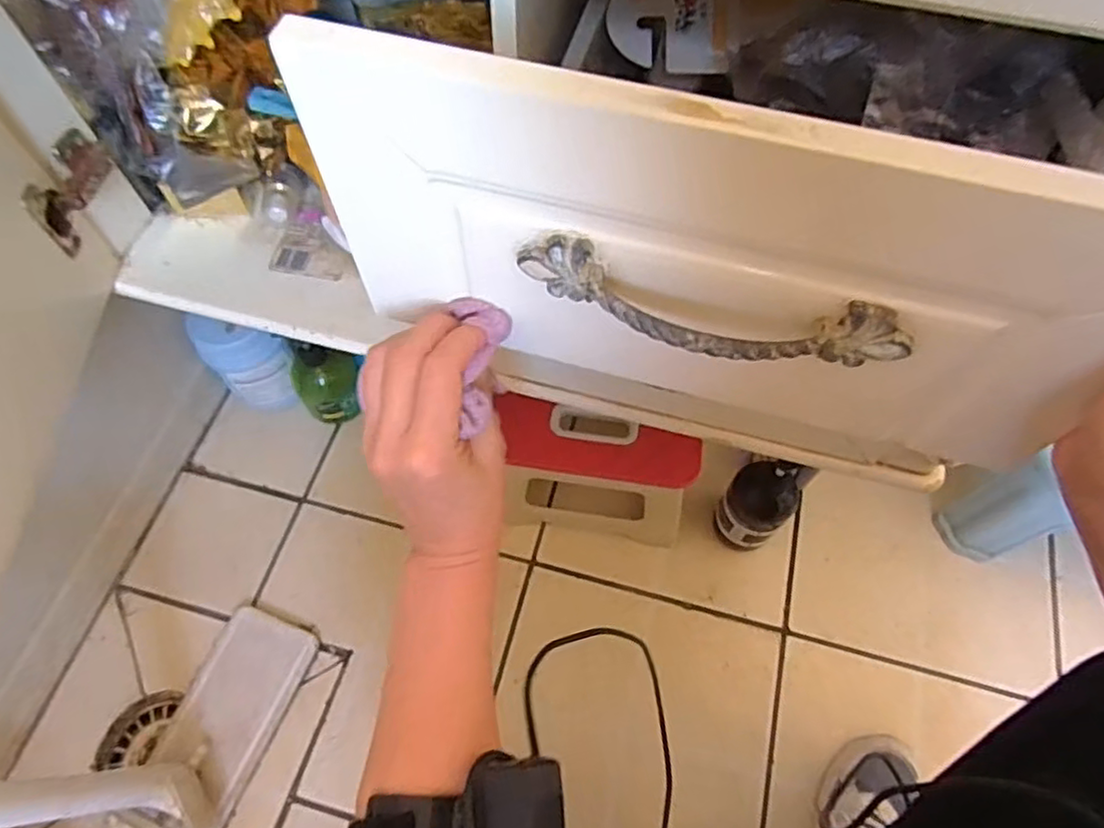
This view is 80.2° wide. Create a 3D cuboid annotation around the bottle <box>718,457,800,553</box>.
[{"bbox_3d":[0.229,0.107,0.748,0.056,0.187,0.068,-37,69,-18],"label":"bottle"}]

